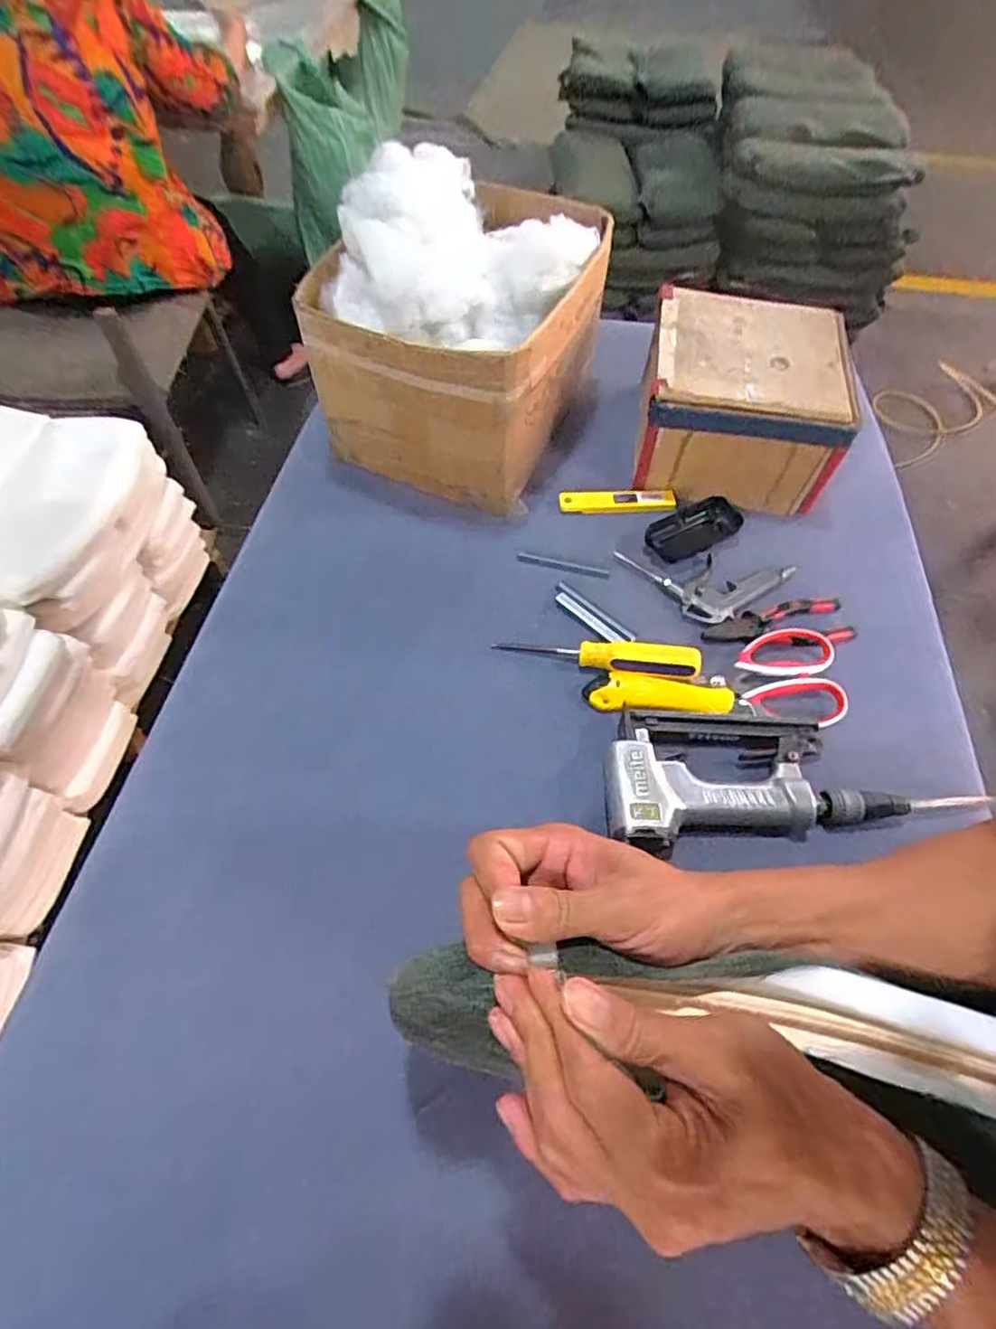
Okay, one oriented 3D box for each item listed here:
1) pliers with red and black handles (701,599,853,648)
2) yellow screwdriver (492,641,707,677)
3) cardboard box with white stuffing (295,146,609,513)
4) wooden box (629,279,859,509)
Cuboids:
[{"bbox_3d":[0.284,-0.038,0.637,0.154,0.016,0.052,-9,60,-3],"label":"pliers with red and black handles"},{"bbox_3d":[0.094,-0.008,0.604,0.190,0.031,0.032,5,60,5],"label":"yellow screwdriver"},{"bbox_3d":[-0.036,-0.376,0.695,0.253,0.271,0.284,23,63,15],"label":"cardboard box with white stuffing"},{"bbox_3d":[0.276,-0.307,0.722,0.208,0.124,0.211,7,60,6],"label":"wooden box"}]

